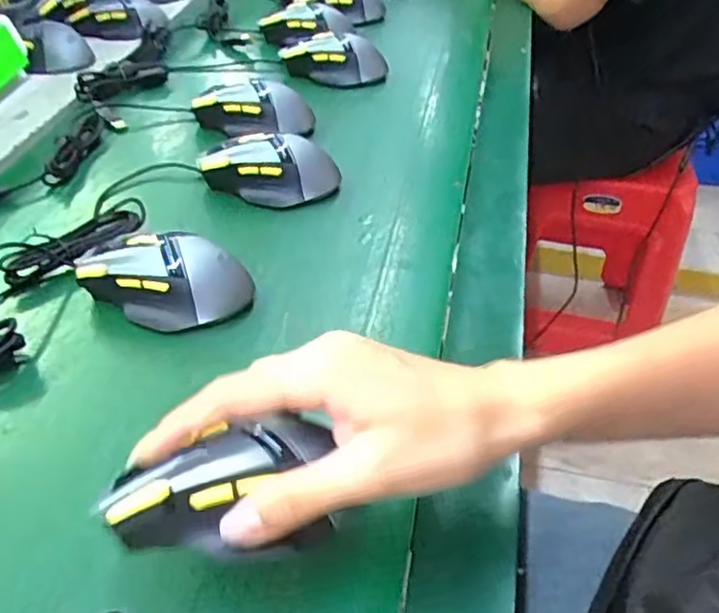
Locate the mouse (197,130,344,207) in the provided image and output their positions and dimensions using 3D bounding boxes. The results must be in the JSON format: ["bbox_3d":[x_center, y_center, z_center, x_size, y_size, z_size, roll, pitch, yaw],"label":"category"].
[{"bbox_3d":[-0.075,-0.116,0.562,0.117,0.047,0.059,1,39,-9],"label":"mouse"}]

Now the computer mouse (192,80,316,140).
[{"bbox_3d":[-0.102,-0.189,0.643,0.117,0.044,0.058,1,39,-9],"label":"computer mouse"}]

